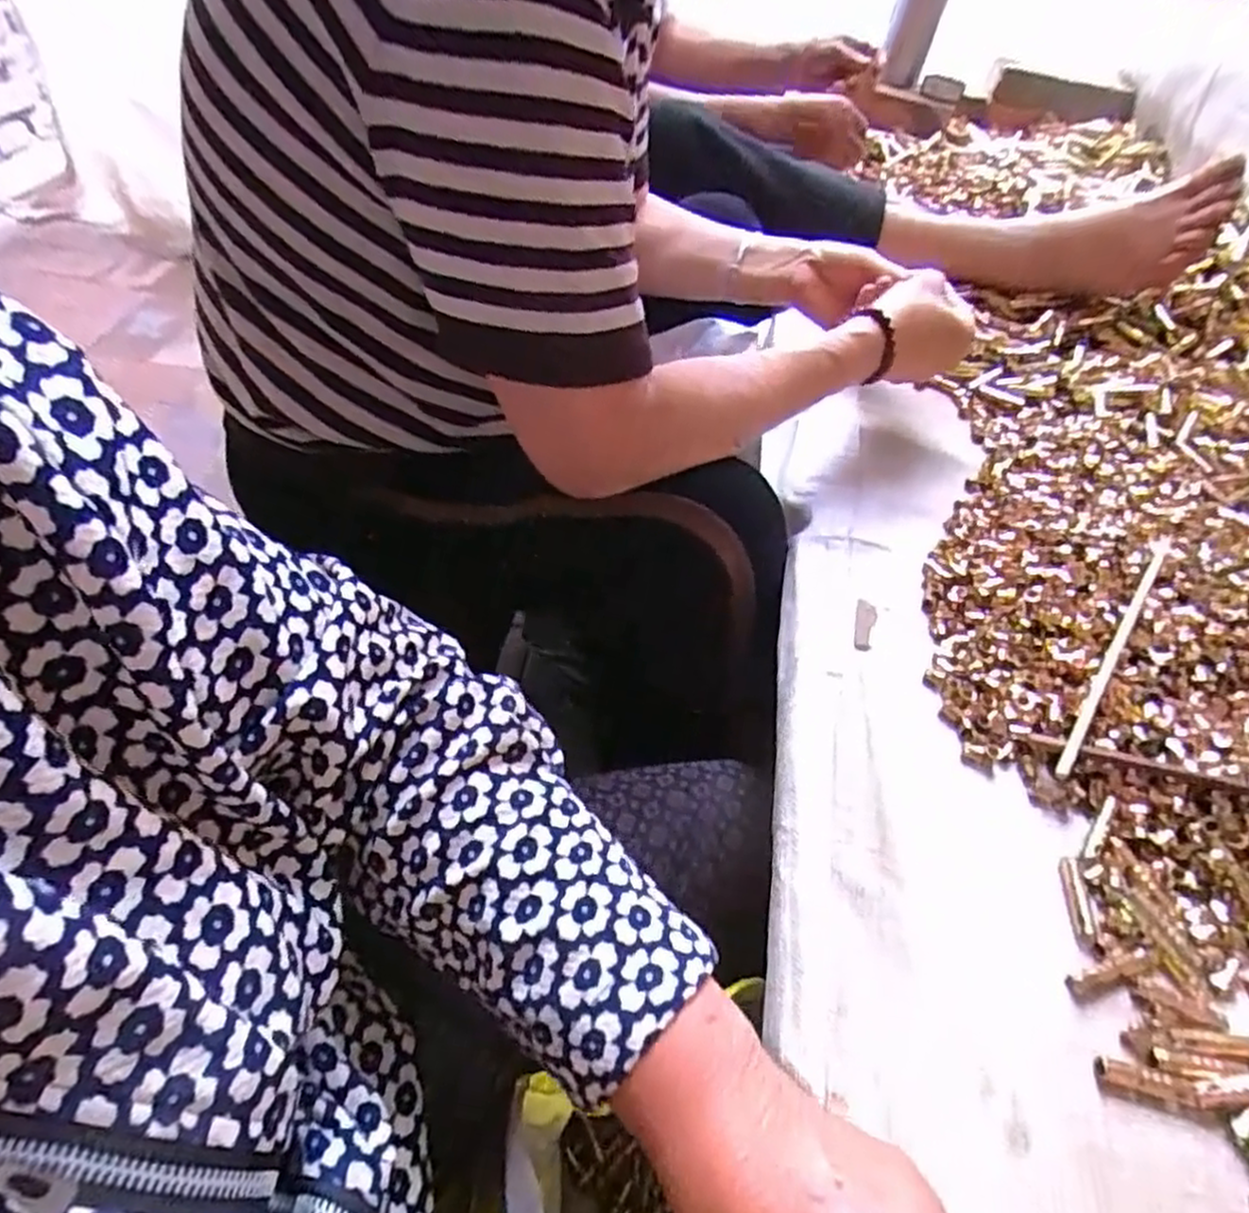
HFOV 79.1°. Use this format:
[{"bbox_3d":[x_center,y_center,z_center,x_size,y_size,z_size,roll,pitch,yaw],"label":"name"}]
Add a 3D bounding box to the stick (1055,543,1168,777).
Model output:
[{"bbox_3d":[0.316,0.019,0.481,0.009,0.005,0.246,33,52,21],"label":"stick"}]

